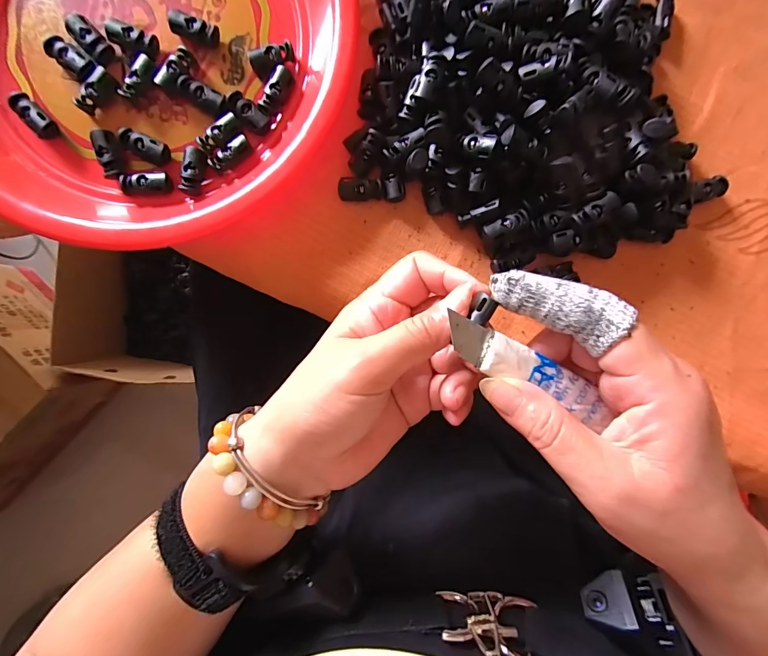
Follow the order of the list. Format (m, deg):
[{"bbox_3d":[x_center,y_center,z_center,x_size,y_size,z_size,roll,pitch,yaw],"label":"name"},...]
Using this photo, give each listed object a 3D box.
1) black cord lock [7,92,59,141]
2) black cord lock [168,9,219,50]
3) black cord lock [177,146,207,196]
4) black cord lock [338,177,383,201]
[{"bbox_3d":[-0.211,-0.128,0.235,0.013,0.008,0.029,-41,107,-1],"label":"black cord lock"},{"bbox_3d":[-0.115,-0.180,0.235,0.028,0.012,0.012,20,90,-2],"label":"black cord lock"},{"bbox_3d":[-0.116,-0.096,0.237,0.013,0.008,0.027,9,91,-2],"label":"black cord lock"},{"bbox_3d":[-0.015,-0.087,0.243,0.027,0.008,0.014,-4,91,-2],"label":"black cord lock"}]

